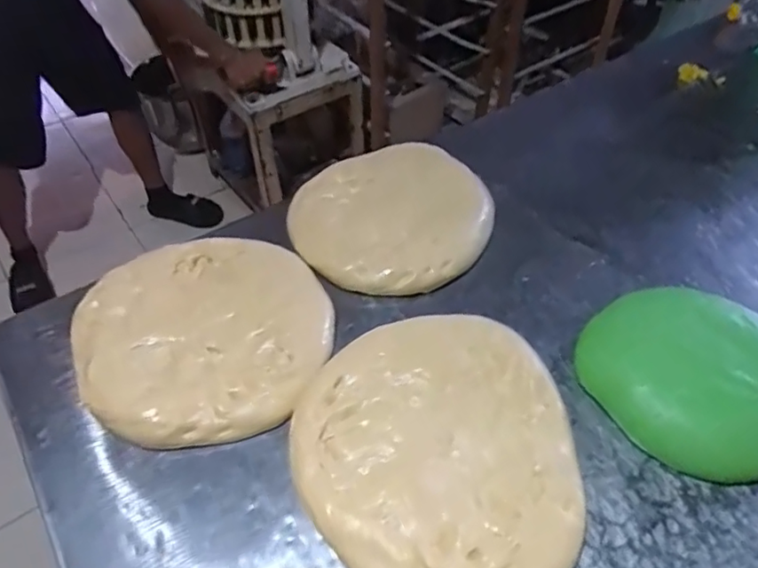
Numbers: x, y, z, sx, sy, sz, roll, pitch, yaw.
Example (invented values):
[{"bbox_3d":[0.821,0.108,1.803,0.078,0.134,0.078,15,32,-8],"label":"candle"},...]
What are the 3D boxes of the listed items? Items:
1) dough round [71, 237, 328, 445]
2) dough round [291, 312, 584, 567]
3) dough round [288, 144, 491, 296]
[{"bbox_3d":[-0.189,0.051,0.640,0.262,0.030,0.258,0,50,-1],"label":"dough round"},{"bbox_3d":[0.053,0.159,0.548,0.253,0.031,0.288,1,50,0],"label":"dough round"},{"bbox_3d":[0.018,-0.097,0.757,0.268,0.046,0.251,-22,54,-18],"label":"dough round"}]

